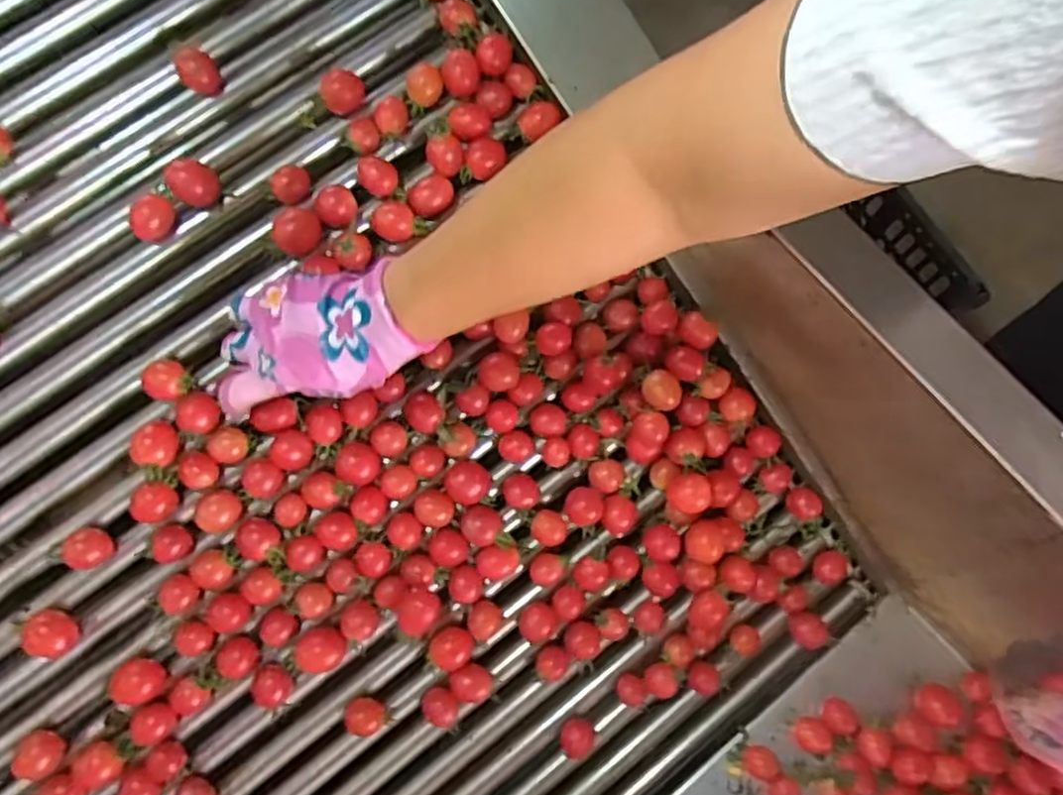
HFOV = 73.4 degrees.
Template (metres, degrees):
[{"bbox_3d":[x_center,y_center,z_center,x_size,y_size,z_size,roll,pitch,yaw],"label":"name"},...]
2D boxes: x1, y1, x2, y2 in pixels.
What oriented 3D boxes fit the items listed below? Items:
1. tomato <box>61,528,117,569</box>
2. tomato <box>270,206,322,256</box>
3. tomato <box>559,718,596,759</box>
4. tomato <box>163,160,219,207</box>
[{"bbox_3d":[-0.304,0.104,0.491,0.026,0.023,0.027,19,76,5],"label":"tomato"},{"bbox_3d":[-0.169,-0.119,0.511,0.034,0.027,0.031,5,75,2],"label":"tomato"},{"bbox_3d":[0.037,0.274,0.573,0.026,0.026,0.030,9,75,3],"label":"tomato"},{"bbox_3d":[-0.233,-0.147,0.497,0.027,0.033,0.030,38,78,10],"label":"tomato"}]

